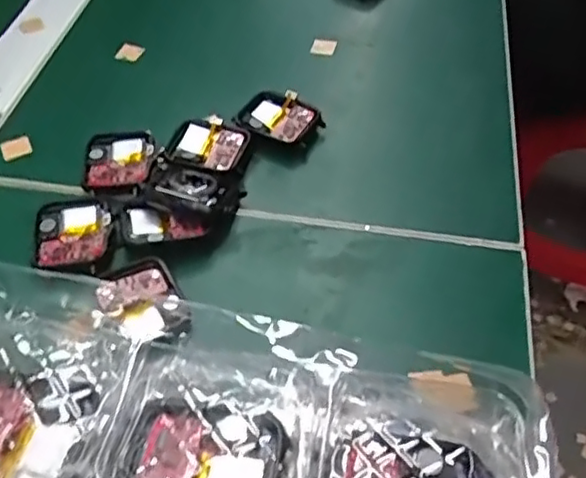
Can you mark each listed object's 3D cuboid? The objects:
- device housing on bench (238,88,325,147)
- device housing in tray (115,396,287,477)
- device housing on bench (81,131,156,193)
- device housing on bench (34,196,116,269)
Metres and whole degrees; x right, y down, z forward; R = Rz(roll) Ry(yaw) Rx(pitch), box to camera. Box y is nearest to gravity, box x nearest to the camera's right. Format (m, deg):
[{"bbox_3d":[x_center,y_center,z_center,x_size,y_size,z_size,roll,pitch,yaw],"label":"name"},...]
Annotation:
[{"bbox_3d":[-0.009,-0.071,0.368,0.046,0.012,0.036,27,55,22],"label":"device housing on bench"},{"bbox_3d":[-0.024,0.061,0.172,0.042,0.010,0.035,8,50,6],"label":"device housing in tray"},{"bbox_3d":[-0.094,-0.041,0.346,0.038,0.008,0.044,3,50,4],"label":"device housing on bench"},{"bbox_3d":[-0.107,-0.005,0.314,0.037,0.006,0.042,-8,50,-6],"label":"device housing on bench"}]

